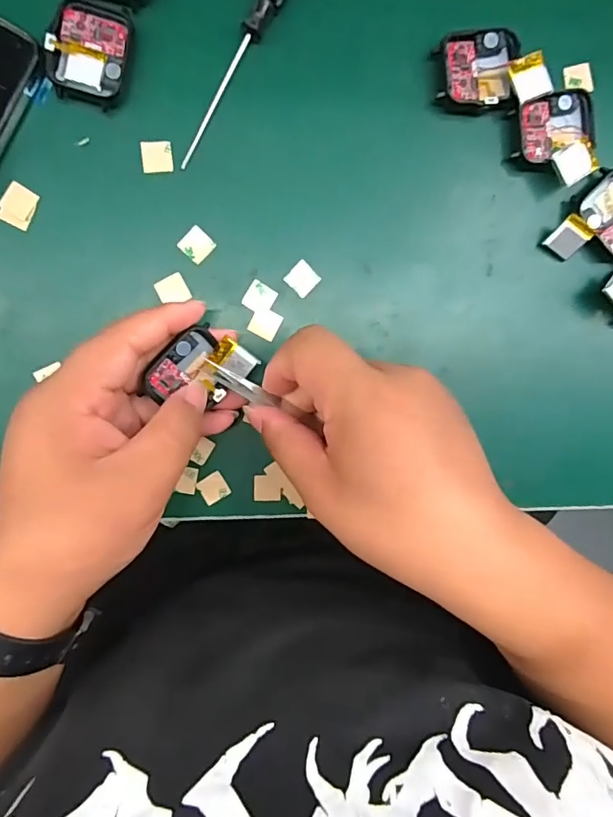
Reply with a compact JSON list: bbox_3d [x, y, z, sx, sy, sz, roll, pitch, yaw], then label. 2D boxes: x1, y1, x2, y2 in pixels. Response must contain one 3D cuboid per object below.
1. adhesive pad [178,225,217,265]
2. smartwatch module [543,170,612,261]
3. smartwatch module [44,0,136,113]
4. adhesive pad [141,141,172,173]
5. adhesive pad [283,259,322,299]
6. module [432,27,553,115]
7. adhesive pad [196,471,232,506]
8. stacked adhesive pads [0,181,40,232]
[{"bbox_3d":[-0.059,-0.088,0.267,0.016,0.004,0.015,42,93,-9],"label":"adhesive pad"},{"bbox_3d":[0.169,-0.103,0.281,0.043,0.014,0.057,42,93,-9],"label":"smartwatch module"},{"bbox_3d":[-0.108,-0.179,0.247,0.036,0.007,0.047,14,97,-6],"label":"smartwatch module"},{"bbox_3d":[-0.079,-0.133,0.260,0.015,0.004,0.016,-6,99,-4],"label":"adhesive pad"},{"bbox_3d":[-0.002,-0.072,0.274,0.016,0.004,0.015,44,93,-9],"label":"adhesive pad"},{"bbox_3d":[0.098,-0.180,0.263,0.055,0.014,0.039,-9,99,-3],"label":"module"},{"bbox_3d":[-0.053,0.046,0.283,0.015,0.004,0.015,-32,99,1],"label":"adhesive pad"},{"bbox_3d":[-0.150,-0.105,0.255,0.016,0.004,0.020,26,95,-8],"label":"stacked adhesive pads"}]

